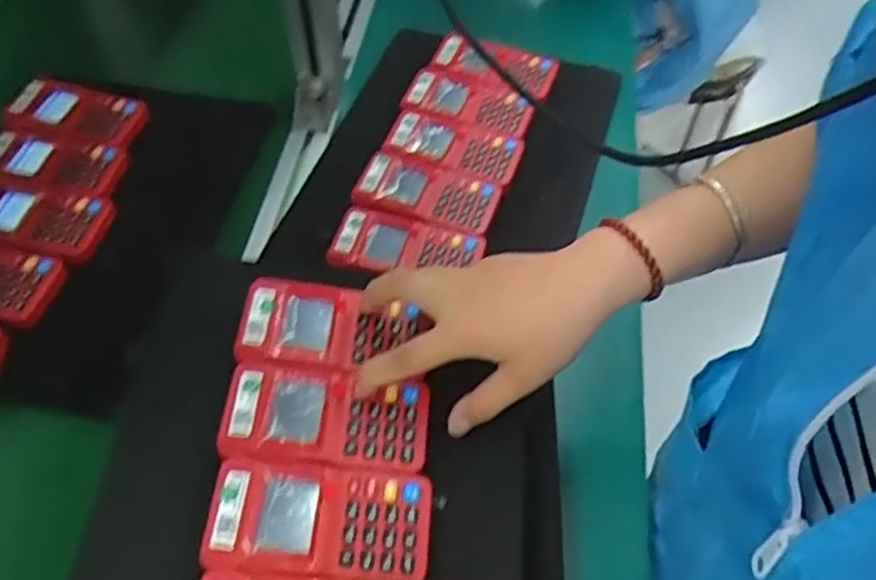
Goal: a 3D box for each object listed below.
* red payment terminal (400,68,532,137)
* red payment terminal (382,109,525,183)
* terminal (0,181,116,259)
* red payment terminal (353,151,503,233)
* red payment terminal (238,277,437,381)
[{"bbox_3d":[0.029,-0.177,0.667,0.111,0.014,0.059,15,58,9],"label":"red payment terminal"},{"bbox_3d":[0.015,-0.129,0.635,0.117,0.011,0.052,14,58,8],"label":"red payment terminal"},{"bbox_3d":[-0.351,-0.068,0.616,0.132,0.019,0.066,9,57,6],"label":"terminal"},{"bbox_3d":[-0.008,-0.084,0.609,0.116,0.012,0.057,14,58,9],"label":"red payment terminal"},{"bbox_3d":[-0.070,0.020,0.468,0.112,0.018,0.061,-1,57,-1],"label":"red payment terminal"}]

